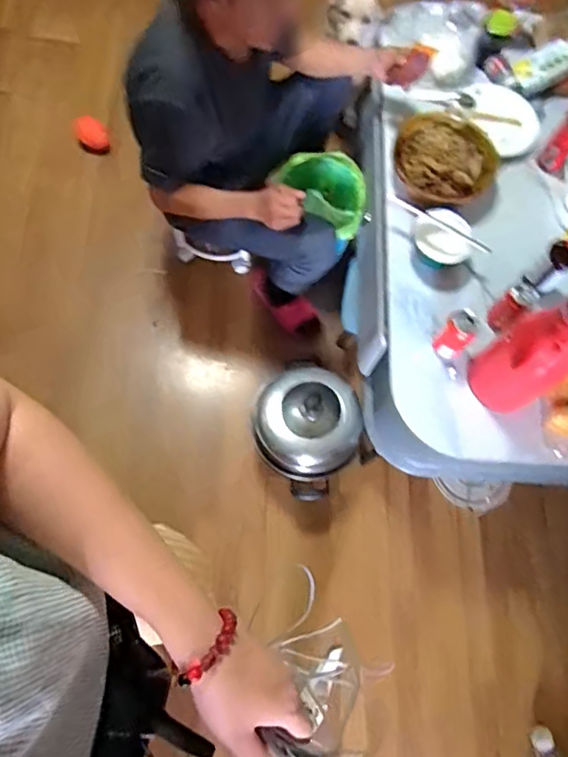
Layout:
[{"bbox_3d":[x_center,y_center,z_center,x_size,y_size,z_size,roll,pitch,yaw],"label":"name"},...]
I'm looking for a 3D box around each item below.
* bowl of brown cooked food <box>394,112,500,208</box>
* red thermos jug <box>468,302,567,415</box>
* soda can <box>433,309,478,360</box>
[{"bbox_3d":[0.374,-0.507,1.295,0.233,0.122,0.227,1,71,-3],"label":"bowl of brown cooked food"},{"bbox_3d":[0.450,-0.032,0.998,0.133,0.320,0.129,-36,77,-14],"label":"red thermos jug"},{"bbox_3d":[0.354,-0.088,1.127,0.059,0.113,0.066,36,73,9],"label":"soda can"}]

